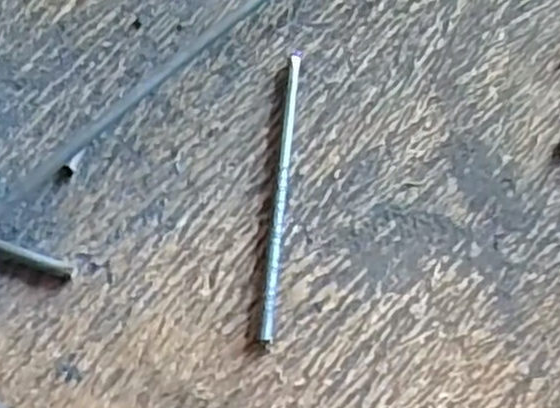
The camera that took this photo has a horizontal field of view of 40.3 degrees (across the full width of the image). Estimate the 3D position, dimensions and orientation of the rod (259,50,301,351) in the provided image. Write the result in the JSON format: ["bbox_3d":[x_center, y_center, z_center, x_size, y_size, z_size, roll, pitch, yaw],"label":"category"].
[{"bbox_3d":[0.001,-0.011,0.639,0.012,0.011,0.256,5,70,2],"label":"rod"}]

